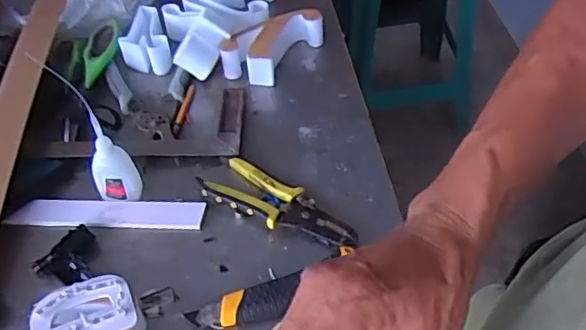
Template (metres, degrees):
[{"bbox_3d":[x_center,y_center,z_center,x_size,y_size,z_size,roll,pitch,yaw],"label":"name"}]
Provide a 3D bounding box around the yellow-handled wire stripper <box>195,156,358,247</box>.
[{"bbox_3d":[-0.019,0.037,0.601,0.176,0.016,0.057,27,55,23],"label":"yellow-handled wire stripper"}]

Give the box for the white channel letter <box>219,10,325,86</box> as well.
[{"bbox_3d":[-0.026,-0.154,0.761,0.072,0.048,0.135,32,57,26],"label":"white channel letter"}]

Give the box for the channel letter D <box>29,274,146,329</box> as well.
[{"bbox_3d":[-0.171,0.135,0.507,0.085,0.050,0.063,-8,49,-6],"label":"channel letter D"}]

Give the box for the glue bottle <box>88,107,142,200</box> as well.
[{"bbox_3d":[-0.181,-0.002,0.596,0.040,0.095,0.033,-37,57,-27],"label":"glue bottle"}]

